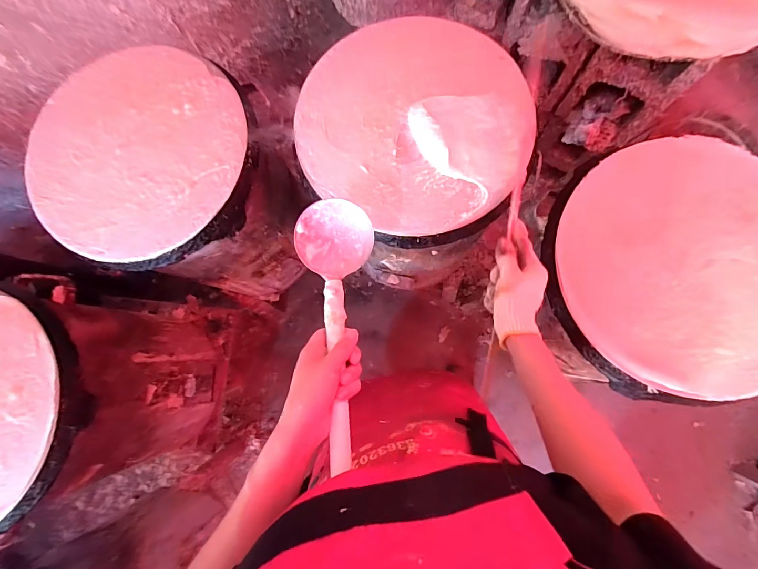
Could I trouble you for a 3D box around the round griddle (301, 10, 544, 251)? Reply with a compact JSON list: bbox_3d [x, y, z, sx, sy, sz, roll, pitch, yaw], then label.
[{"bbox_3d":[0.051,-0.253,0.604,0.358,0.036,0.373,-1,81,3],"label":"round griddle"}]

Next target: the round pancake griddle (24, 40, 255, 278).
[{"bbox_3d":[-0.392,-0.214,0.627,0.374,0.035,0.359,13,82,5],"label":"round pancake griddle"}]

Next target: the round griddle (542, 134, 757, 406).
[{"bbox_3d":[0.442,-0.026,0.556,0.364,0.037,0.358,-1,81,3],"label":"round griddle"}]

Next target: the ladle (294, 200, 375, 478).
[{"bbox_3d":[-0.048,0.047,0.425,0.089,0.056,0.306,-5,65,3],"label":"ladle"}]

